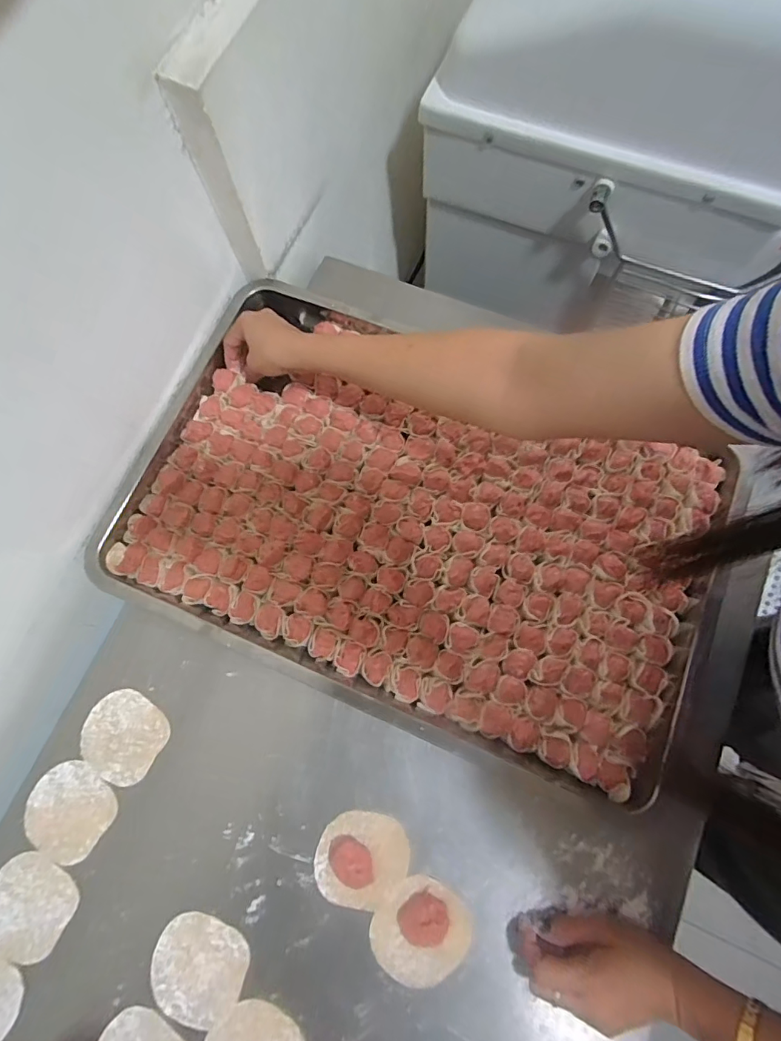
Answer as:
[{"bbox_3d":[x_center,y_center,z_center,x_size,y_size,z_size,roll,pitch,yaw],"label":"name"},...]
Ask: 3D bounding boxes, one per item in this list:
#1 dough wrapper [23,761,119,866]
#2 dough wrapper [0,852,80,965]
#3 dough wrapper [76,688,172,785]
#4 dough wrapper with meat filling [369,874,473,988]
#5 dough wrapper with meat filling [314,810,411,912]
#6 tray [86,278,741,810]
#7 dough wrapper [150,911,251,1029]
[{"bbox_3d":[-0.317,0.287,0.479,0.083,0.006,0.081,0,73,1],"label":"dough wrapper"},{"bbox_3d":[-0.341,0.364,0.457,0.083,0.006,0.080,0,73,1],"label":"dough wrapper"},{"bbox_3d":[-0.272,0.218,0.494,0.083,0.004,0.080,0,73,1],"label":"dough wrapper"},{"bbox_3d":[0.026,0.365,0.429,0.081,0.023,0.083,0,73,1],"label":"dough wrapper with meat filling"},{"bbox_3d":[-0.027,0.313,0.447,0.082,0.016,0.075,0,73,1],"label":"dough wrapper with meat filling"},{"bbox_3d":[0.022,-0.005,0.522,0.587,0.054,0.374,21,75,8],"label":"tray"},{"bbox_3d":[-0.173,0.405,0.439,0.082,0.004,0.078,0,73,1],"label":"dough wrapper"}]

